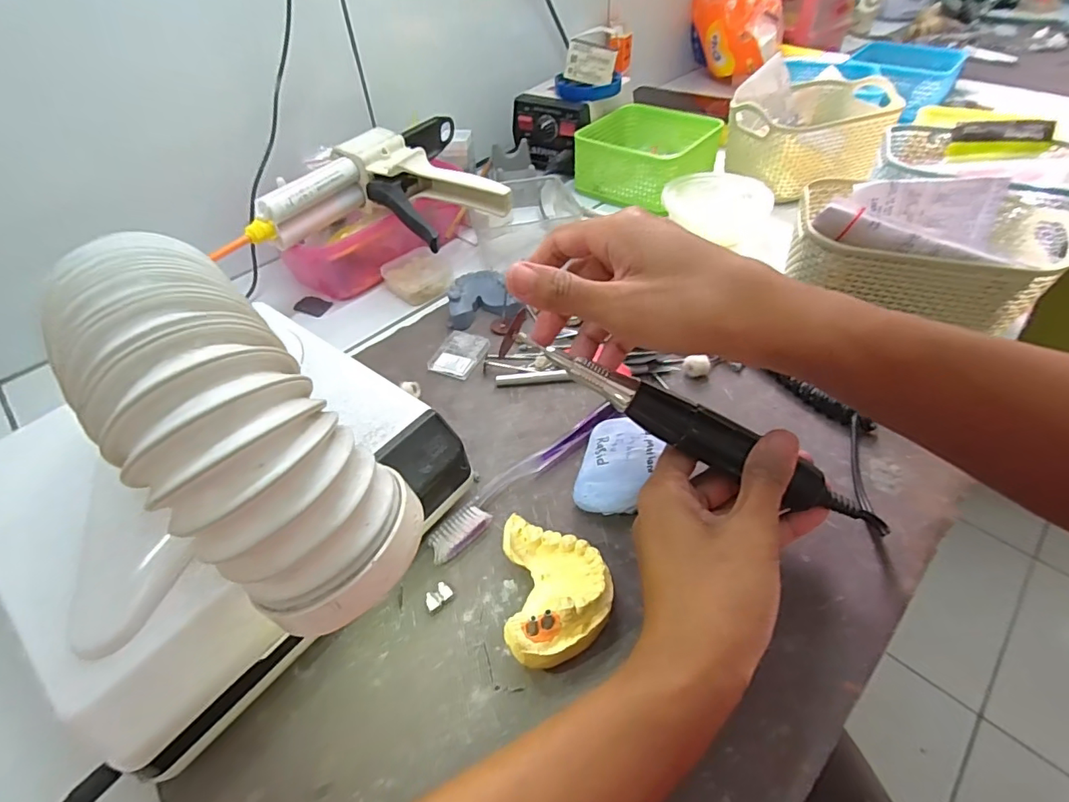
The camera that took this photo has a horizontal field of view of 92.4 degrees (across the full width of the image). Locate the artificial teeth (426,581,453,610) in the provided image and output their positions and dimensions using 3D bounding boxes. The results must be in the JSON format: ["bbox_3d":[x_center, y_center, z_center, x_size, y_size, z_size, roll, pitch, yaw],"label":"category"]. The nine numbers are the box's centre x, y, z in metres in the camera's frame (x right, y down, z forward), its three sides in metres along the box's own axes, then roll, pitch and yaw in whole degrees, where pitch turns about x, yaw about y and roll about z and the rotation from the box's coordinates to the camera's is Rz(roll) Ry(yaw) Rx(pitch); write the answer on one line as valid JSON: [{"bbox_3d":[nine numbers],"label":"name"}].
[{"bbox_3d":[-0.053,0.107,0.280,0.015,0.006,0.010,-34,54,-25],"label":"artificial teeth"}]

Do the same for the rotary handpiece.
[{"bbox_3d":[0.094,0.023,0.271,0.195,0.028,0.020,28,52,3],"label":"rotary handpiece"}]

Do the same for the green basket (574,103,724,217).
[{"bbox_3d":[0.128,-0.287,0.598,0.135,0.060,0.142,28,55,26],"label":"green basket"}]

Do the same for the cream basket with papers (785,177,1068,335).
[{"bbox_3d":[0.300,-0.119,0.401,0.165,0.087,0.131,18,51,19],"label":"cream basket with papers"}]

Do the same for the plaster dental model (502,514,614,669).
[{"bbox_3d":[0.012,0.098,0.267,0.052,0.032,0.072,-4,47,-1],"label":"plaster dental model"}]

